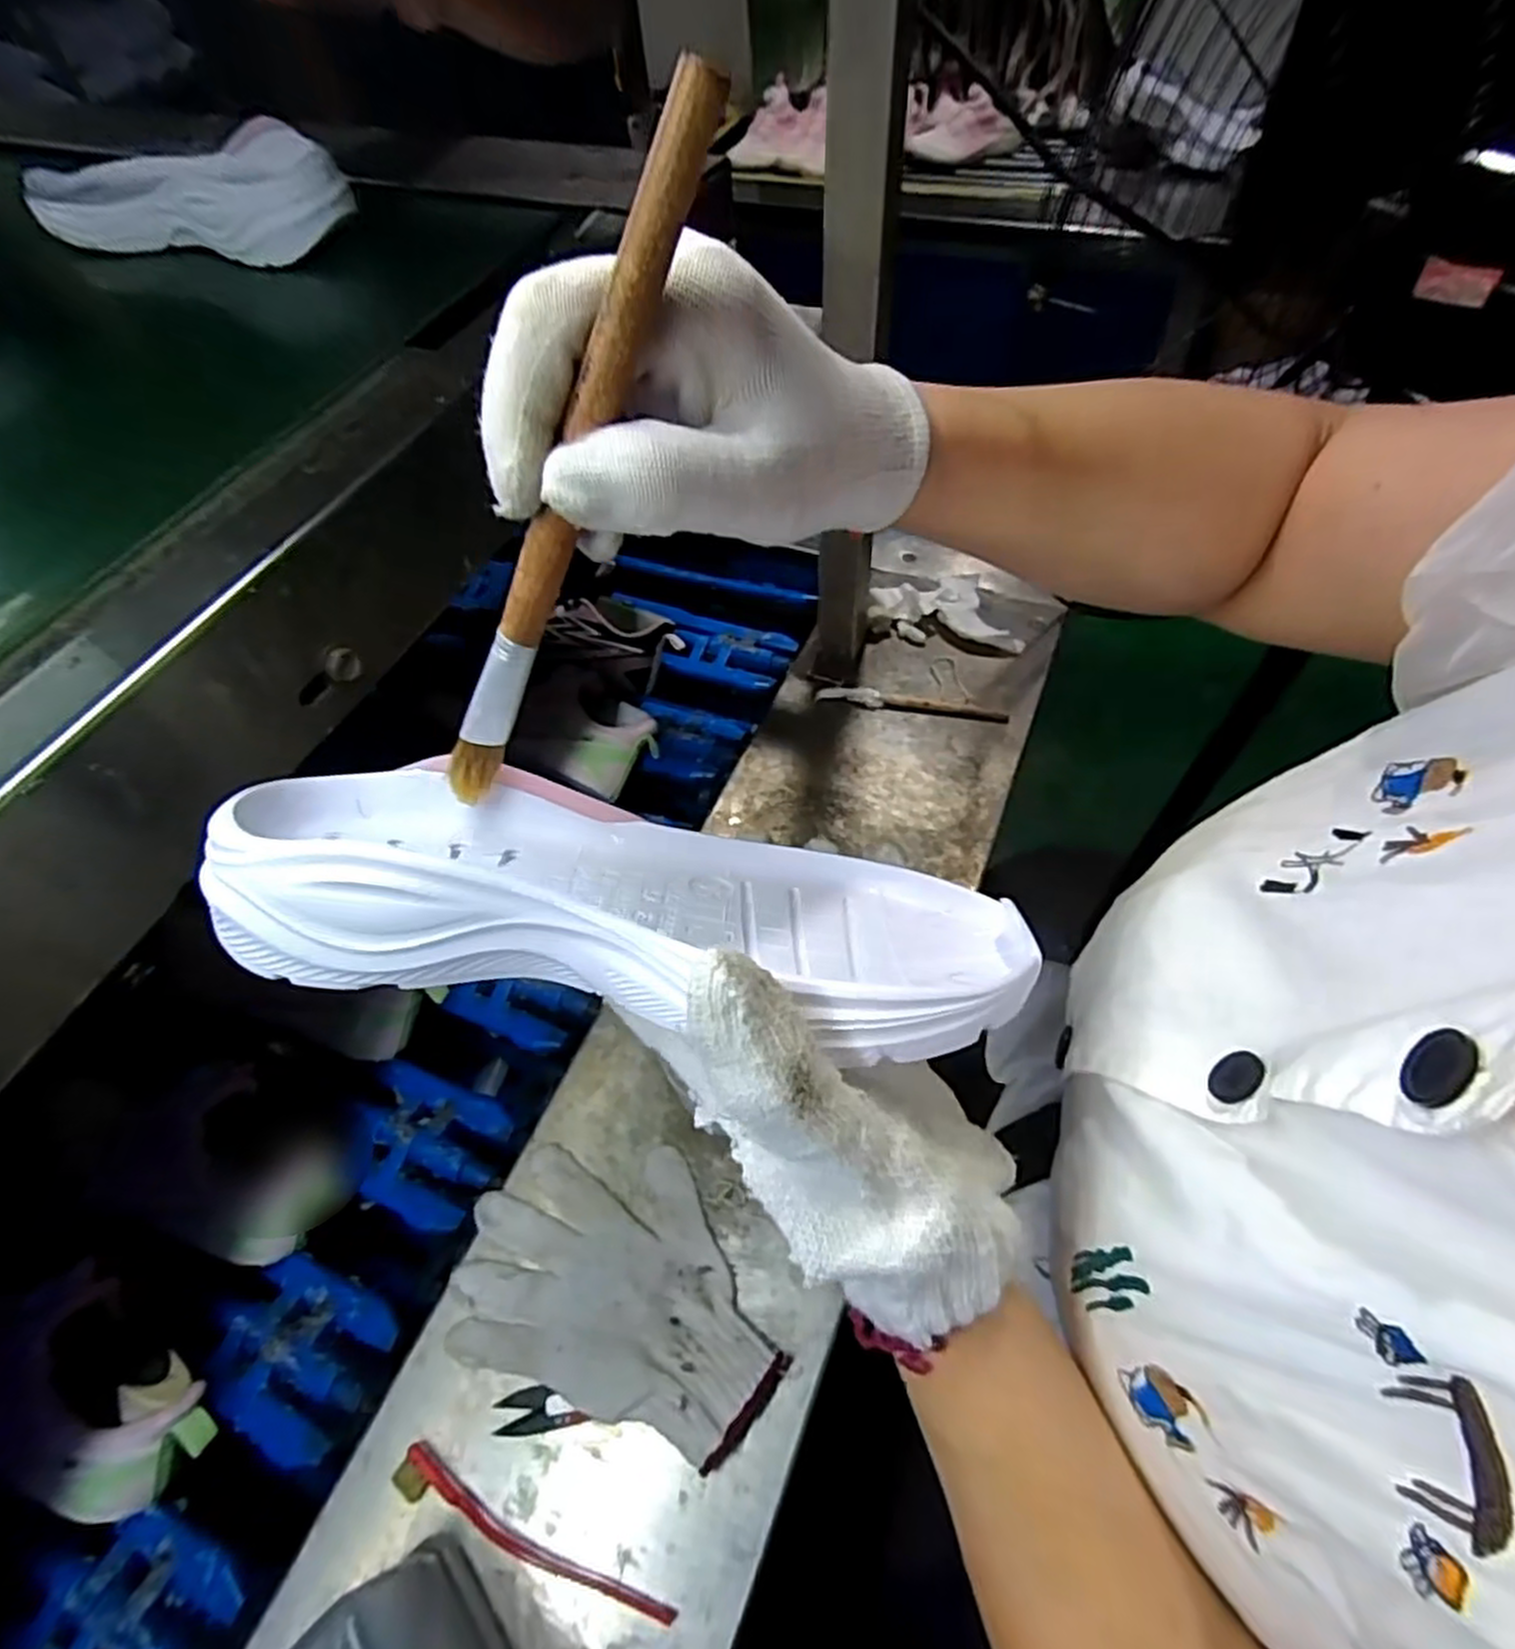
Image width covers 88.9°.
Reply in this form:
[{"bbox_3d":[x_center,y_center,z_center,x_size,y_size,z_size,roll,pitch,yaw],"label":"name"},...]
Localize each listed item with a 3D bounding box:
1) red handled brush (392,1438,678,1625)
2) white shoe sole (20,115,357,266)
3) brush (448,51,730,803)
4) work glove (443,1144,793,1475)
[{"bbox_3d":[-0.123,0.386,0.415,0.168,0.007,0.020,18,60,15],"label":"red handled brush"},{"bbox_3d":[-0.357,-0.388,0.472,0.225,0.048,0.060,12,58,11],"label":"white shoe sole"},{"bbox_3d":[-0.052,-0.074,0.195,0.012,0.189,0.006,-1,49,-38],"label":"brush"},{"bbox_3d":[-0.082,0.277,0.476,0.200,0.022,0.137,14,59,12],"label":"work glove"}]

